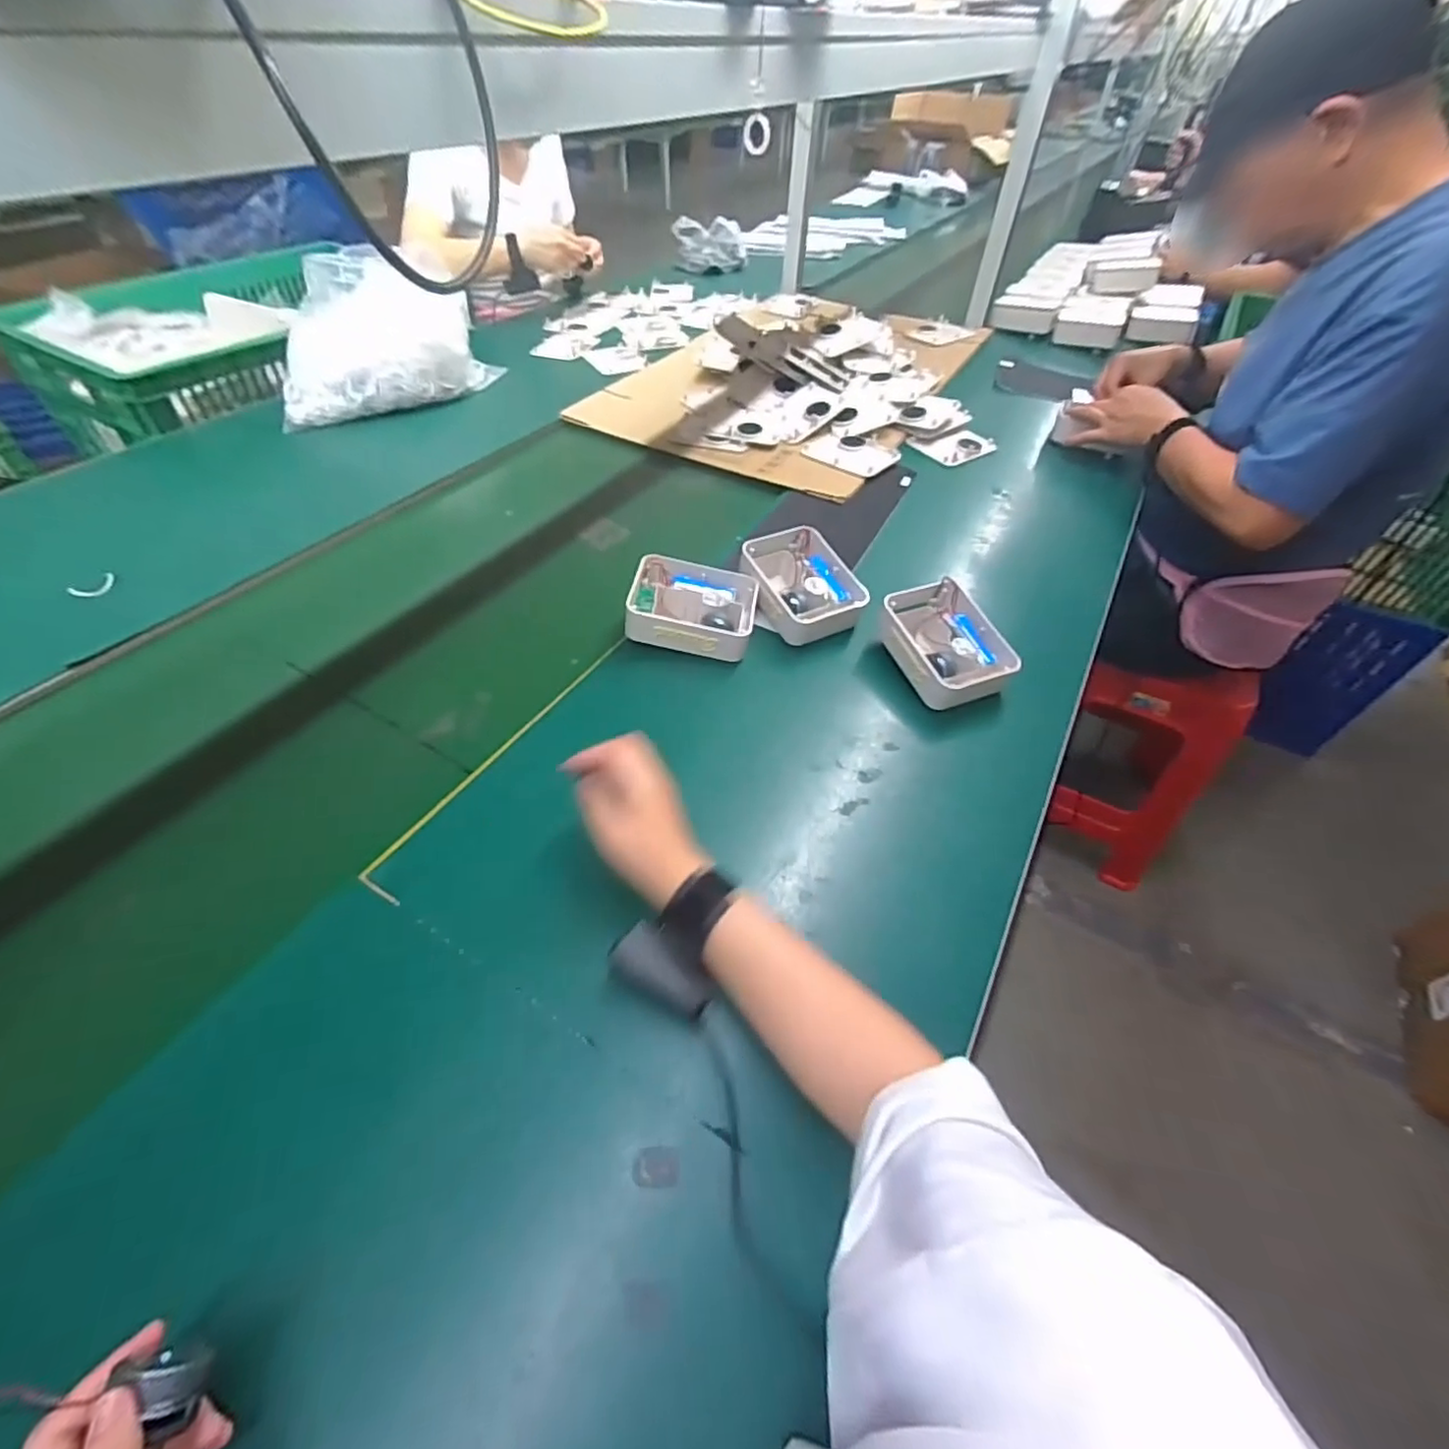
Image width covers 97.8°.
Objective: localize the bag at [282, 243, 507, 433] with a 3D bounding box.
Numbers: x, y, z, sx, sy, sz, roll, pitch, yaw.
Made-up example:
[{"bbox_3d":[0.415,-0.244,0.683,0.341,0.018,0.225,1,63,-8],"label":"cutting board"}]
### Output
[{"bbox_3d":[-0.546,-0.611,1.008,0.338,0.204,0.159,-22,53,-20],"label":"bag"}]

